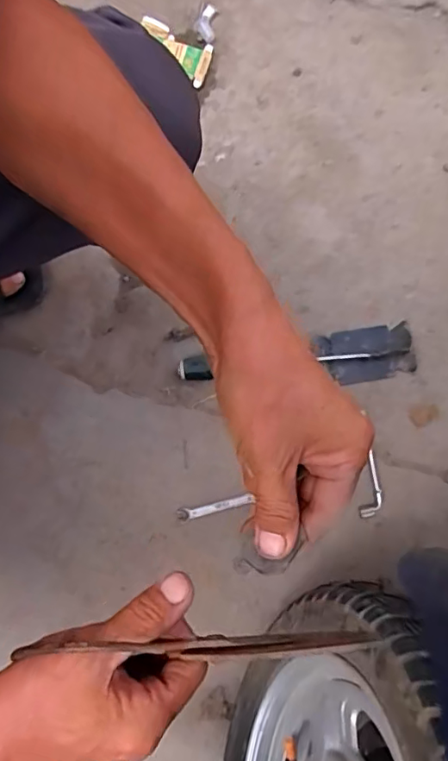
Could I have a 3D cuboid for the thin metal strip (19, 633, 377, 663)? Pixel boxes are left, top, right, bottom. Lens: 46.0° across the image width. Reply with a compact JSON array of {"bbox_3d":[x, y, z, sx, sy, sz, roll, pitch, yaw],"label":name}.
[{"bbox_3d":[-0.018,0.140,0.275,0.189,0.019,0.015,-2,80,3],"label":"thin metal strip"}]

